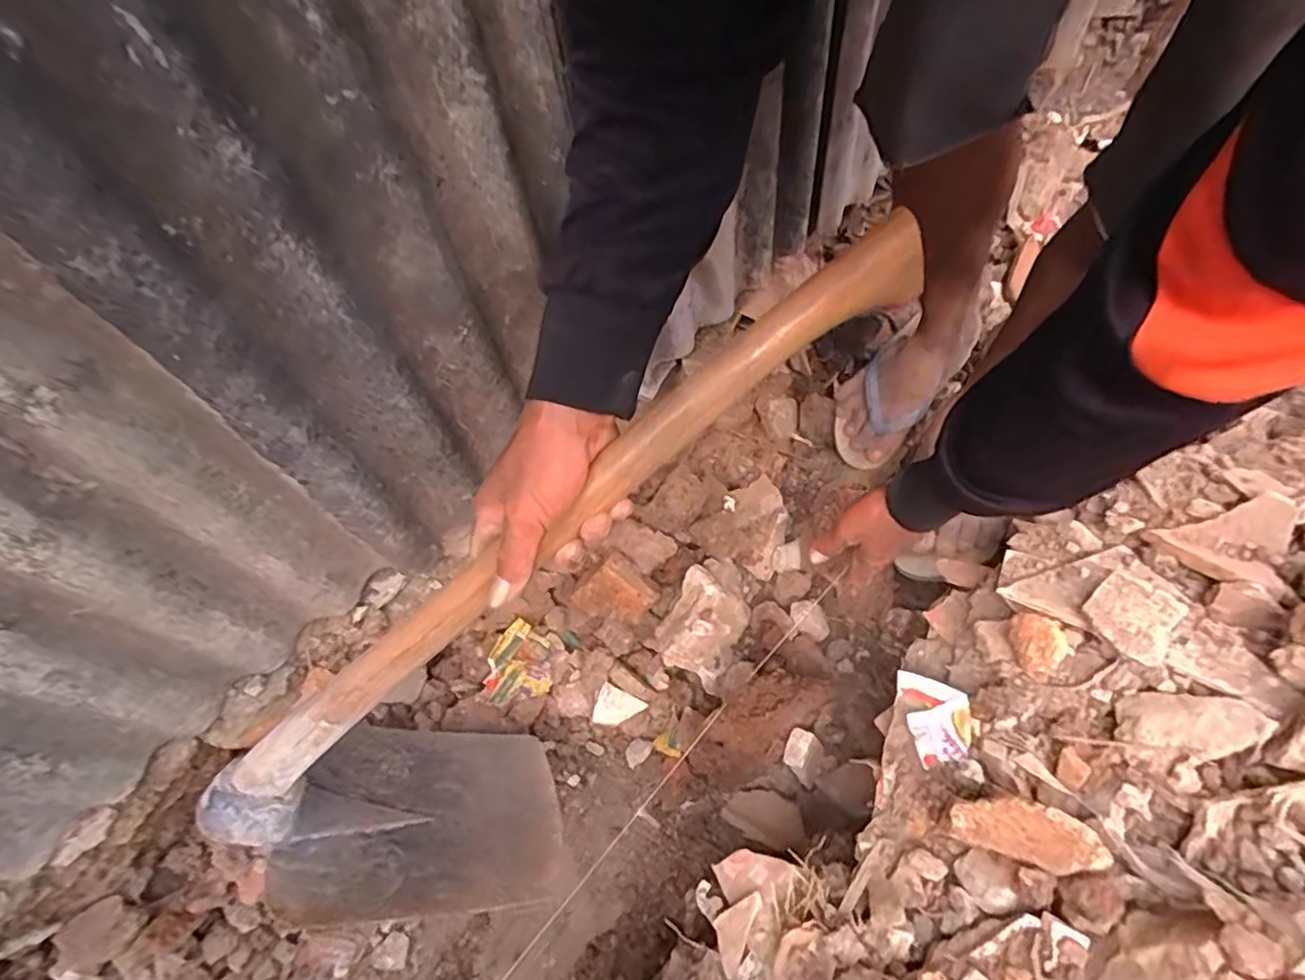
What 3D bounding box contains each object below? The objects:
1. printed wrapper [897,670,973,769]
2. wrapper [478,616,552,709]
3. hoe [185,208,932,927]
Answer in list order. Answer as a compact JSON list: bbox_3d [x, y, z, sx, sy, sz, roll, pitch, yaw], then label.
[{"bbox_3d":[0.216,0.172,0.466,0.048,0.012,0.069,-18,42,31],"label":"printed wrapper"},{"bbox_3d":[-0.148,0.200,0.681,0.068,0.036,0.088,28,66,18],"label":"wrapper"},{"bbox_3d":[-0.037,0.074,0.470,0.178,0.235,0.604,44,101,24],"label":"hoe"}]

